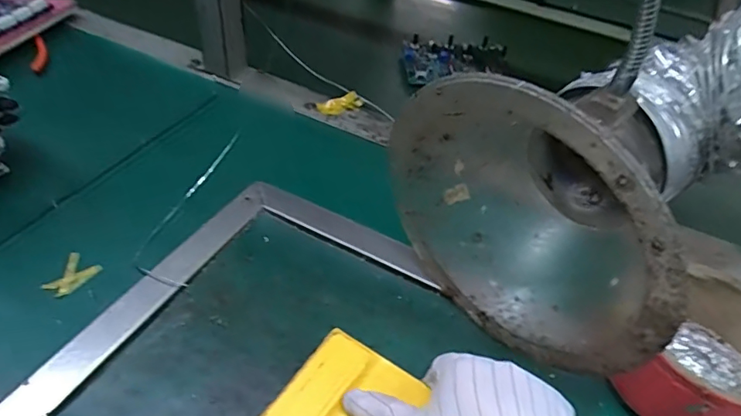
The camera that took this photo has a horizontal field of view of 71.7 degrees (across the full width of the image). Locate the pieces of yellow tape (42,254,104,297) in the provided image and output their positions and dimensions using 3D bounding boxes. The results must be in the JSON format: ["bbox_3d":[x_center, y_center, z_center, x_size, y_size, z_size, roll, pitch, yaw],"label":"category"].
[{"bbox_3d":[-0.242,0.056,0.415,0.030,0.007,0.037,19,44,14],"label":"pieces of yellow tape"}]

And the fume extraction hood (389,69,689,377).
[{"bbox_3d":[0.134,-0.003,0.380,0.206,0.218,0.155,36,50,29],"label":"fume extraction hood"}]

